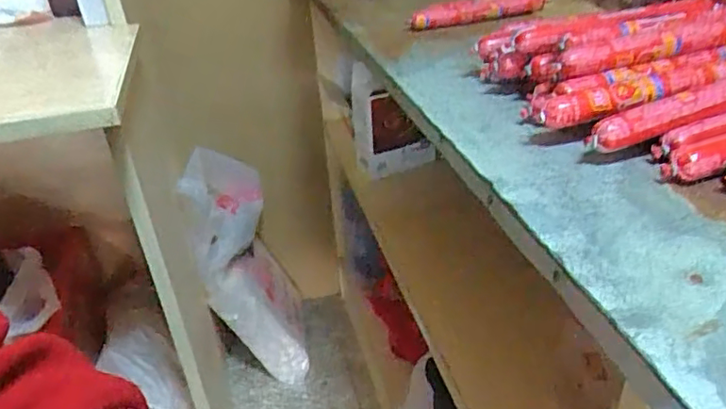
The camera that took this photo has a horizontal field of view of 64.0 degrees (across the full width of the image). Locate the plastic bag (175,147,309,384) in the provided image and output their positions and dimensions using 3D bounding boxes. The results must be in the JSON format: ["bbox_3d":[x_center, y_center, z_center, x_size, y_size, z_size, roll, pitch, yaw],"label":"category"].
[{"bbox_3d":[-0.227,0.127,1.177,0.172,0.489,0.188,-9,33,-8],"label":"plastic bag"}]

